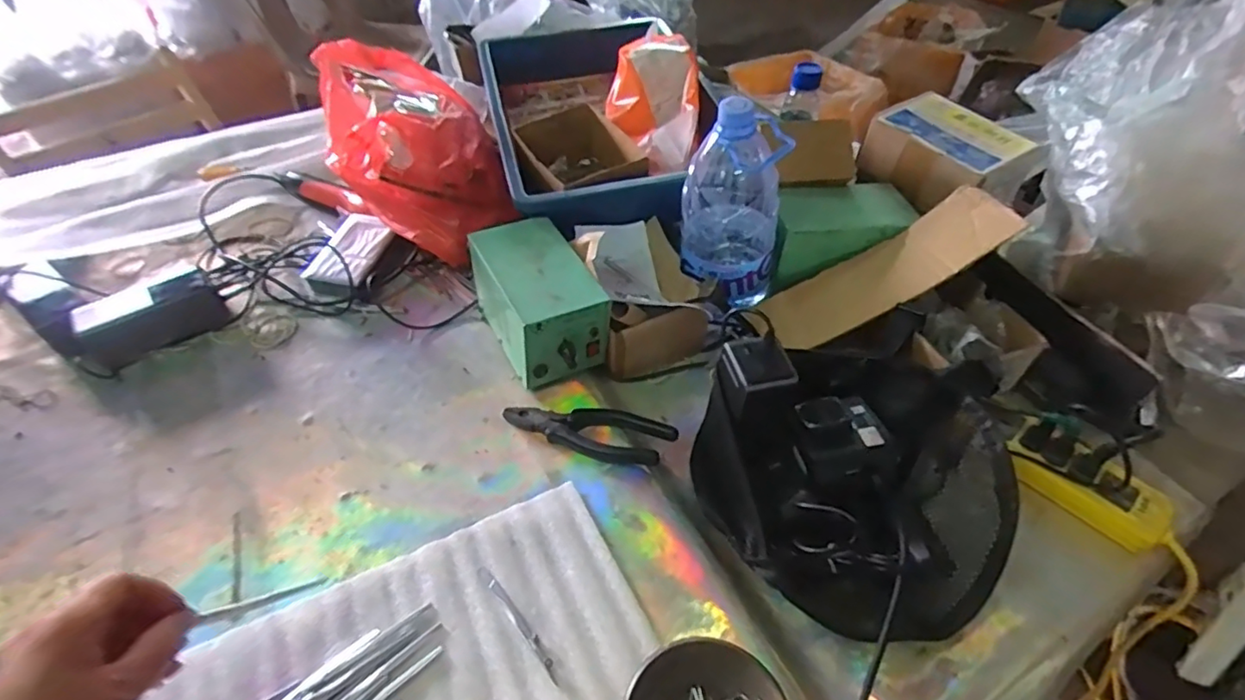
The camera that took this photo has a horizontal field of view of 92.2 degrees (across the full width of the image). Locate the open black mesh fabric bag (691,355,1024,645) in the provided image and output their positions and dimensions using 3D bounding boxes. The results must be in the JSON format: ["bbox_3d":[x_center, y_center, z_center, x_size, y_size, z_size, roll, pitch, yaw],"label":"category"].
[{"bbox_3d":[0.195,0.102,0.510,0.251,0.099,0.247,34,55,30],"label":"open black mesh fabric bag"}]

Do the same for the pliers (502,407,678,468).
[{"bbox_3d":[-0.034,0.080,0.570,0.163,0.016,0.050,6,47,6],"label":"pliers"}]

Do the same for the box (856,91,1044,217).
[{"bbox_3d":[0.392,-0.233,0.731,0.128,0.073,0.161,-24,51,-21],"label":"box"}]

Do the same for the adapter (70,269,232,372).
[{"bbox_3d":[-0.515,-0.037,0.654,0.132,0.067,0.035,-33,55,-27],"label":"adapter"}]

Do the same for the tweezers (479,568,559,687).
[{"bbox_3d":[-0.079,0.206,0.457,0.009,0.004,0.105,-32,55,-27],"label":"tweezers"}]

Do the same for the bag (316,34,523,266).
[{"bbox_3d":[-0.264,-0.254,0.768,0.187,0.183,0.290,-16,49,-15],"label":"bag"}]

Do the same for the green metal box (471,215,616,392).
[{"bbox_3d":[-0.089,-0.054,0.629,0.095,0.110,0.164,-21,49,-19],"label":"green metal box"}]

